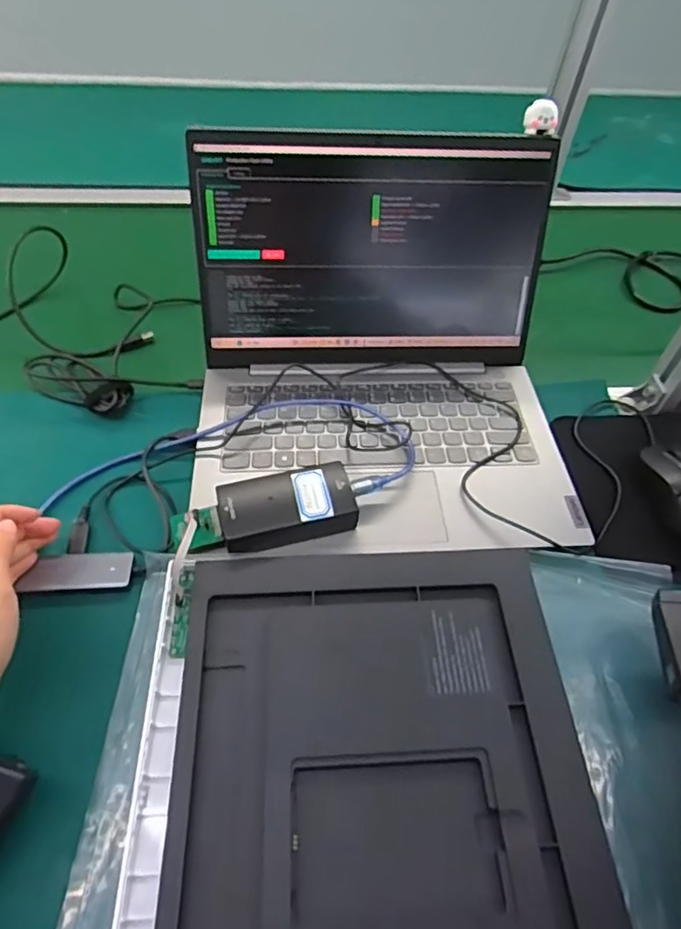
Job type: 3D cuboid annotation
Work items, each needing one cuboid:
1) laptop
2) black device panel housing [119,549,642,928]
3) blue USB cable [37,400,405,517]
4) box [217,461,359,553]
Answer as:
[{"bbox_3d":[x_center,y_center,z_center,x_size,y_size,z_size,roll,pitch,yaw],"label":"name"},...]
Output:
[{"bbox_3d":[0.037,-0.106,0.461,0.318,0.177,0.295,-2,52,-4],"label":"laptop"},{"bbox_3d":[0.022,0.192,0.339,0.281,0.027,0.294,0,52,-3],"label":"black device panel housing"},{"bbox_3d":[-0.086,-0.015,0.485,0.299,0.024,0.121,-3,52,-5],"label":"blue USB cable"},{"bbox_3d":[-0.040,0.036,0.439,0.102,0.028,0.060,-12,54,-12],"label":"box"}]

